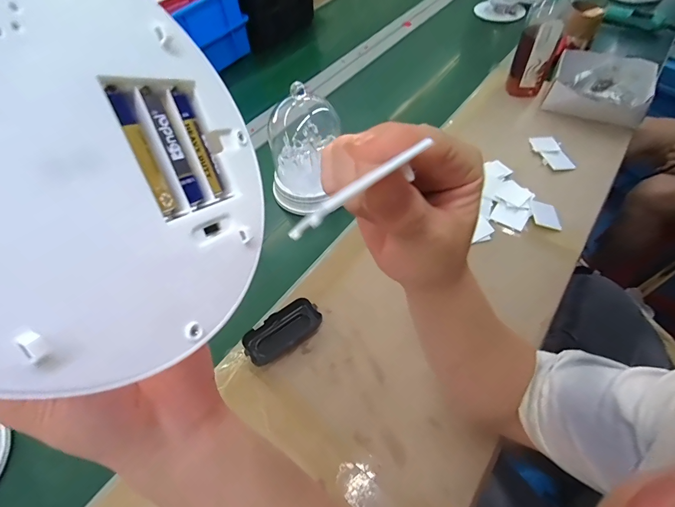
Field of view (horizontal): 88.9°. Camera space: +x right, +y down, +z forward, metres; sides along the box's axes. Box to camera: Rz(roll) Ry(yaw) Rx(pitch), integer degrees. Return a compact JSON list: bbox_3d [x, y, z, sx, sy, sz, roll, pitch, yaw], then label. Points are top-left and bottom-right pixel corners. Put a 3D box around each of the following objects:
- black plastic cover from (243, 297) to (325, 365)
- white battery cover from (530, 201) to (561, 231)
[{"bbox_3d":[-0.076,0.108,0.482,0.110,0.011,0.051,-33,82,-22],"label":"black plastic cover"},{"bbox_3d":[0.356,-0.062,0.582,0.049,0.010,0.056,12,53,-7],"label":"white battery cover"}]

